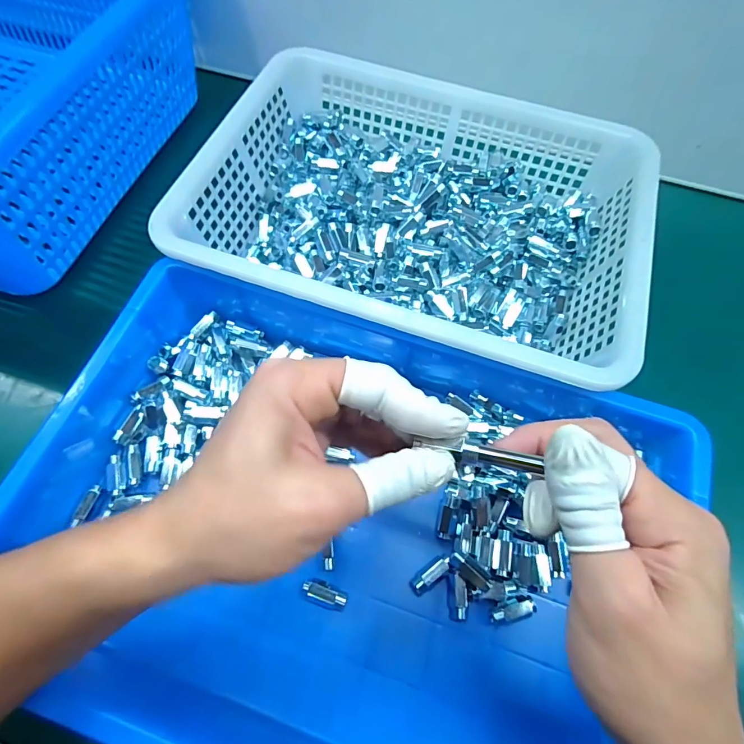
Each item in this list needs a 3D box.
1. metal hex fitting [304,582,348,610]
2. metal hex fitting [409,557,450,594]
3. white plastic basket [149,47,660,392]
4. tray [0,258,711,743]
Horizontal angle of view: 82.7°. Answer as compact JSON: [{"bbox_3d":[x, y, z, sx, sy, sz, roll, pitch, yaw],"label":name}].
[{"bbox_3d":[-0.029,0.135,0.255,0.027,0.010,0.011,18,67,6],"label":"metal hex fitting"},{"bbox_3d":[0.037,0.125,0.263,0.028,0.012,0.010,-33,72,-16],"label":"metal hex fitting"},{"bbox_3d":[0.037,-0.124,0.327,0.313,0.064,0.225,19,67,6],"label":"white plastic basket"},{"bbox_3d":[-0.007,0.097,0.250,0.378,0.066,0.290,19,67,6],"label":"tray"}]

